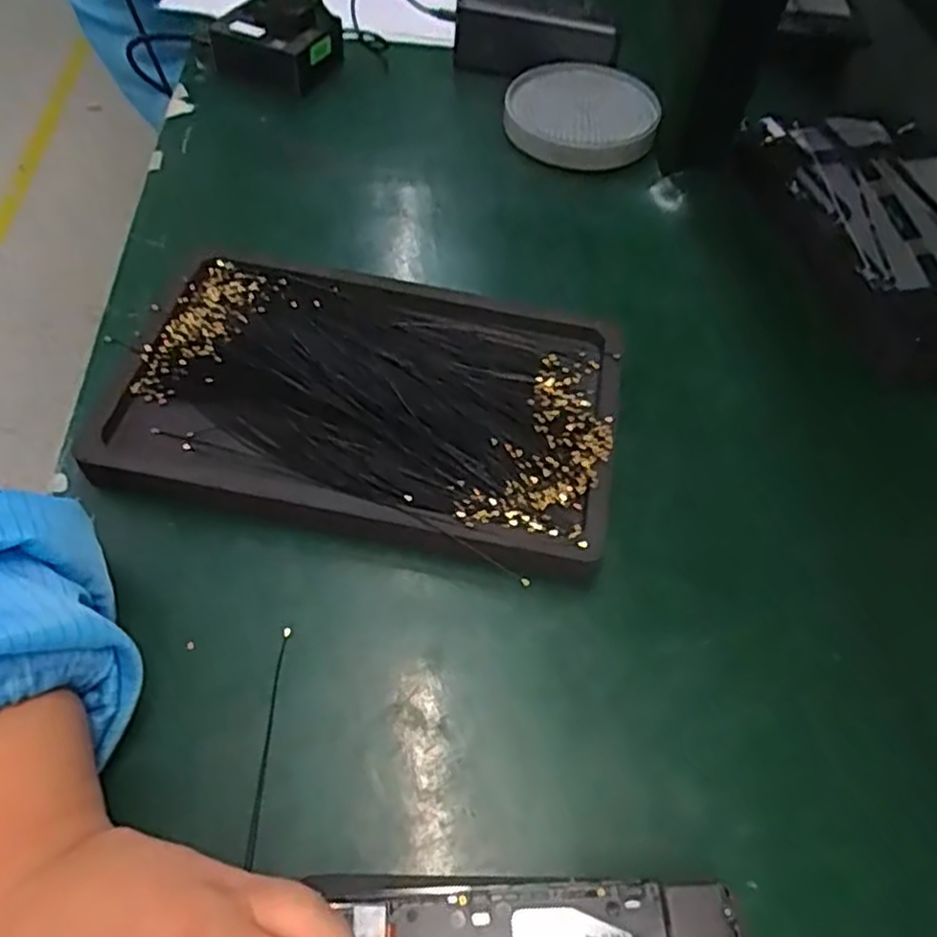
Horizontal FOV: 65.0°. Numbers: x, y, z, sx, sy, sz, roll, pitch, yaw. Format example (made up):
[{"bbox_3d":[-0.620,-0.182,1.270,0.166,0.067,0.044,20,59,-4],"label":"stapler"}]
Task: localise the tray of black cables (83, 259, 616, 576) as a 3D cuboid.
[{"bbox_3d":[-0.045,-0.038,0.367,0.233,0.033,0.158,10,58,3],"label":"tray of black cables"}]

